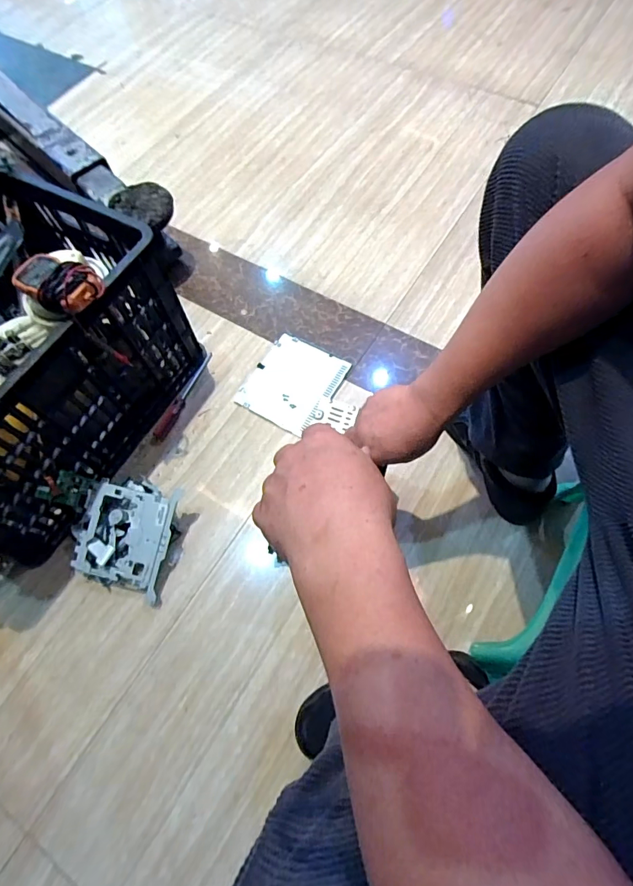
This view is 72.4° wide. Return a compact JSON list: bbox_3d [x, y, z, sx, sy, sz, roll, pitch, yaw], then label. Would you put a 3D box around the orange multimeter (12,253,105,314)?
[{"bbox_3d":[-0.328,-0.204,0.541,0.131,0.035,0.063,30,72,15],"label":"orange multimeter"}]

